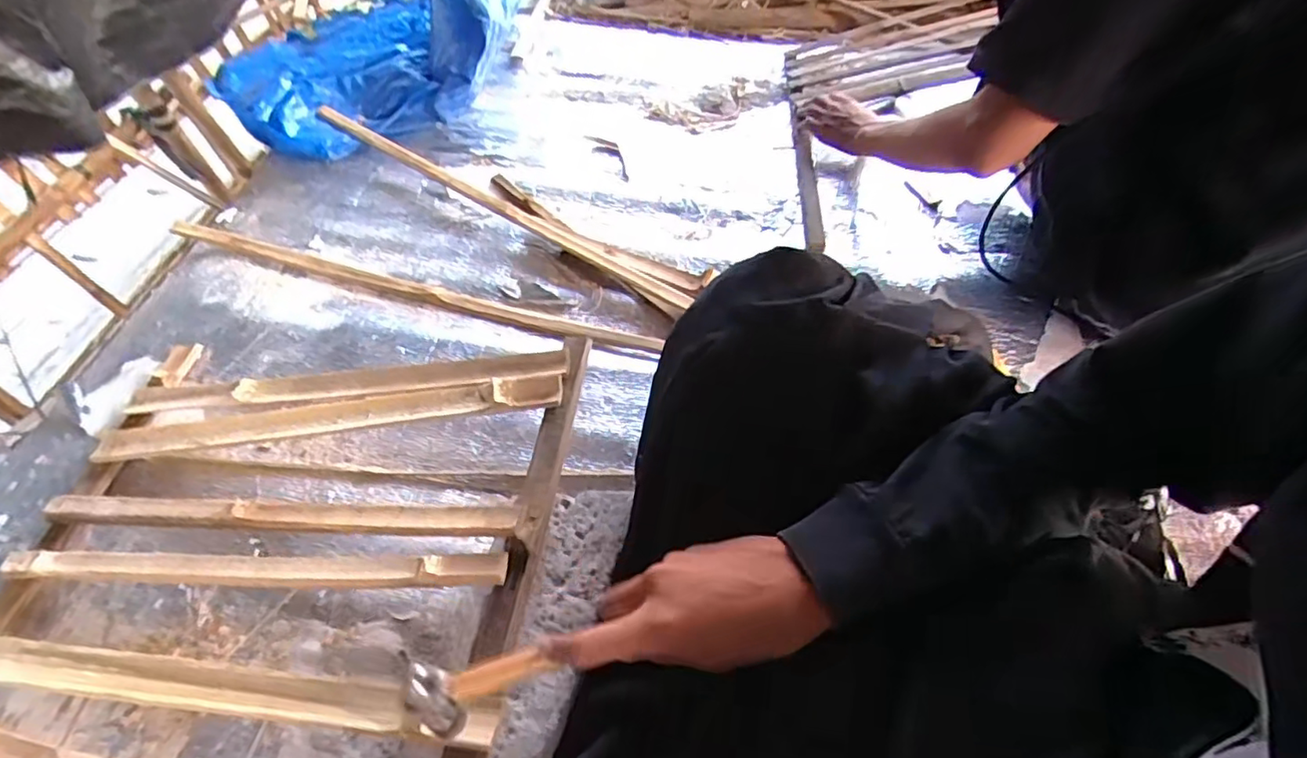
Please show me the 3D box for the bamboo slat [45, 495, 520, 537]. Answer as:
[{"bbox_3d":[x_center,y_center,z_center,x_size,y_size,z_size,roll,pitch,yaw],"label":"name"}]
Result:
[{"bbox_3d":[-0.351,0.121,0.550,0.498,0.011,0.026,-1,53,14],"label":"bamboo slat"}]

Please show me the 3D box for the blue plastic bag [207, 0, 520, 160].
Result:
[{"bbox_3d":[-0.479,-0.568,1.010,0.447,0.162,0.412,-32,61,-22],"label":"blue plastic bag"}]

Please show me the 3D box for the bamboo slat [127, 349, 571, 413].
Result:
[{"bbox_3d":[-0.332,0.002,0.640,0.508,0.014,0.034,-5,53,11],"label":"bamboo slat"}]

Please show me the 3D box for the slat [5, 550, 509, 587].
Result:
[{"bbox_3d":[-0.358,0.163,0.526,0.494,0.015,0.026,-3,53,12],"label":"slat"}]

